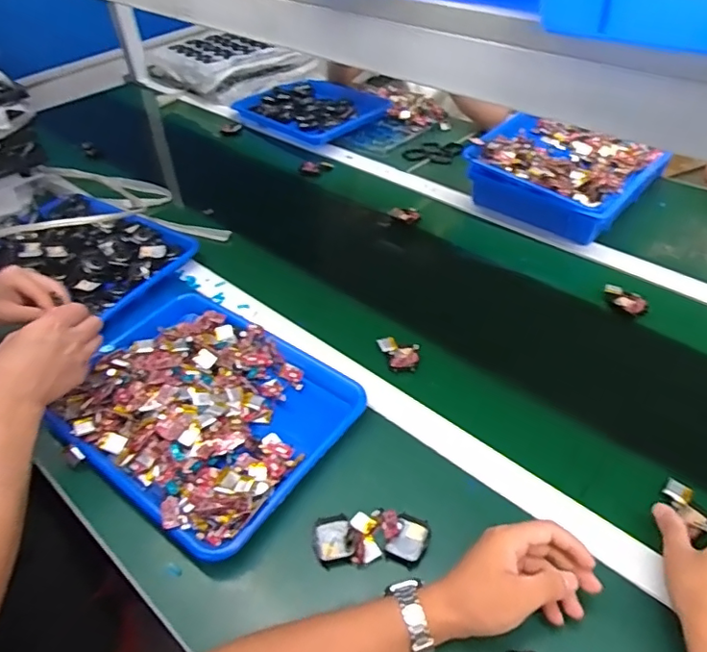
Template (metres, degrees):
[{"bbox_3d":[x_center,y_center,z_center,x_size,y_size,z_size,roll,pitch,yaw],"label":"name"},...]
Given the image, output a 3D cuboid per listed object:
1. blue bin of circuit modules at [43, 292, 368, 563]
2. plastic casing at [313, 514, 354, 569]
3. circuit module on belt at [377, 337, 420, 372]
[{"bbox_3d":[-0.192,0.082,0.641,0.359,0.061,0.249,27,51,28],"label":"blue bin of circuit modules"},{"bbox_3d":[-0.020,0.210,0.527,0.036,0.017,0.047,-6,44,-3],"label":"plastic casing"},{"bbox_3d":[0.057,0.037,0.696,0.054,0.016,0.044,6,44,10],"label":"circuit module on belt"}]

